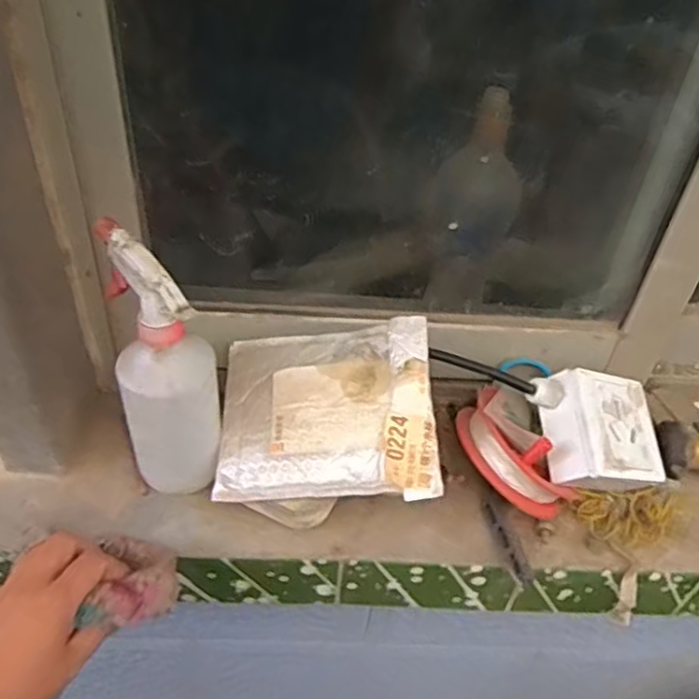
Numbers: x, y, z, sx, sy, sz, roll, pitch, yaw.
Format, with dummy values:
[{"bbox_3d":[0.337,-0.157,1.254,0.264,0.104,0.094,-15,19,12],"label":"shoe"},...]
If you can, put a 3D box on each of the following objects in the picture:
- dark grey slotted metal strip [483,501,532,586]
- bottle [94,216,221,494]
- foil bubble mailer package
[{"bbox_3d":[0.125,0.152,0.524,0.010,0.011,0.073,-10,44,-17],"label":"dark grey slotted metal strip"},{"bbox_3d":[-0.136,0.014,0.490,0.073,0.202,0.075,-7,43,-14],"label":"bottle"},{"bbox_3d":[-0.020,0.046,0.529,0.171,0.025,0.143,-4,64,11],"label":"foil bubble mailer package"}]

